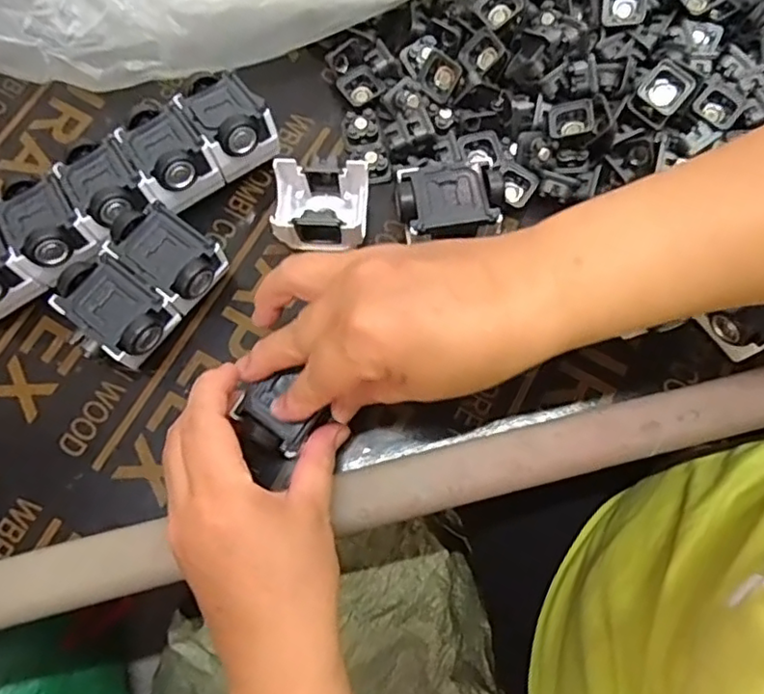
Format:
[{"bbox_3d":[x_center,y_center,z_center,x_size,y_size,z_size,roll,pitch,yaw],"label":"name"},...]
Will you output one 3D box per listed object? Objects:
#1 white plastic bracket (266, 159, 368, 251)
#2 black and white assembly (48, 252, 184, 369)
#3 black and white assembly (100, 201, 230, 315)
[{"bbox_3d":[-0.038,-0.093,0.393,0.057,0.031,0.057,-1,73,1],"label":"white plastic bracket"},{"bbox_3d":[-0.157,-0.016,0.375,0.068,0.043,0.051,34,77,11],"label":"black and white assembly"},{"bbox_3d":[-0.128,-0.052,0.385,0.067,0.043,0.044,36,77,11],"label":"black and white assembly"}]

